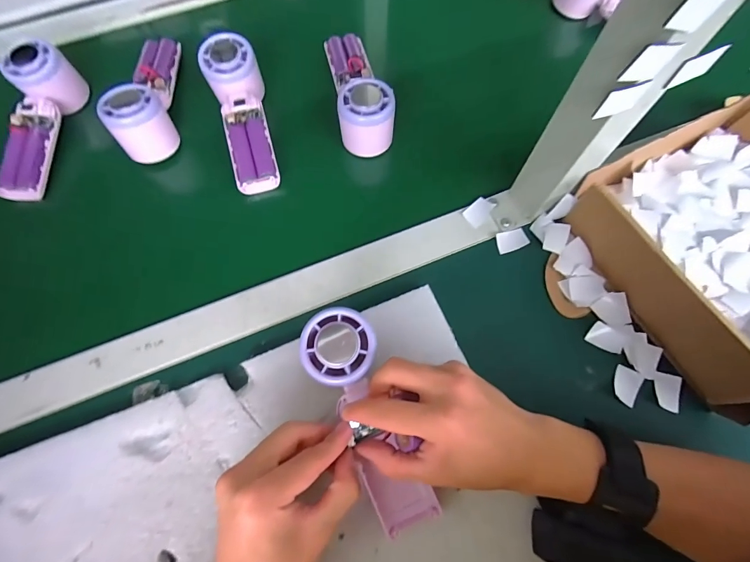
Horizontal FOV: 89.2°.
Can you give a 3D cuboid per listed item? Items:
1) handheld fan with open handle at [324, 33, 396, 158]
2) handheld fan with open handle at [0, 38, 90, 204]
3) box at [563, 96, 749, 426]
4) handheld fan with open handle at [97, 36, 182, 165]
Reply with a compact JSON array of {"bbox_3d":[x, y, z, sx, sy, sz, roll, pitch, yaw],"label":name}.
[{"bbox_3d":[-0.018,-0.219,0.412,0.055,0.053,0.160,-9,70,-5],"label":"handheld fan with open handle"},{"bbox_3d":[-0.356,-0.167,0.392,0.045,0.056,0.158,1,70,-1],"label":"handheld fan with open handle"},{"bbox_3d":[0.322,-0.033,0.328,0.216,0.087,0.233,-27,73,-11],"label":"box"},{"bbox_3d":[-0.247,-0.212,0.413,0.058,0.051,0.159,-8,69,-4],"label":"handheld fan with open handle"}]

